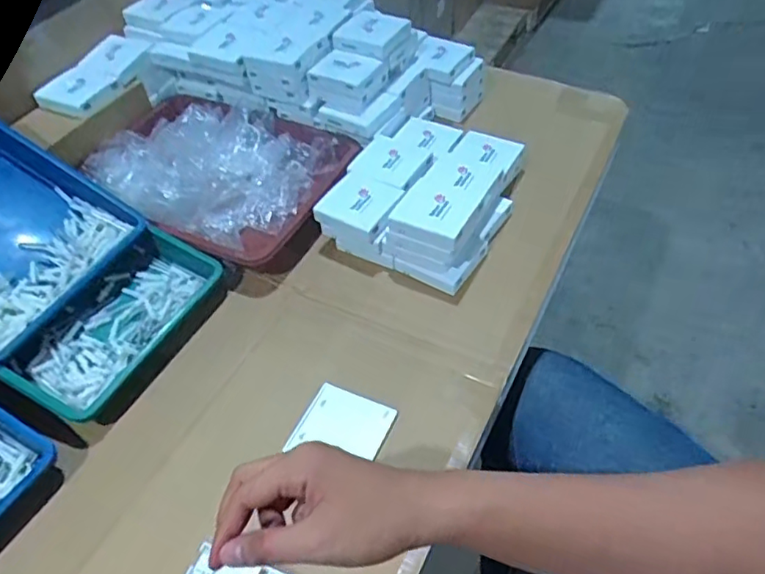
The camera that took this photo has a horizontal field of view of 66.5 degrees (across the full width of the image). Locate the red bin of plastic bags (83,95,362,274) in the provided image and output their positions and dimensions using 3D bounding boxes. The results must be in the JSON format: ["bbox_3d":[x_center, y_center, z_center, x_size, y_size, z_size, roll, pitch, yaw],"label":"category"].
[{"bbox_3d":[-0.229,-0.155,0.809,0.337,0.077,0.250,18,51,19],"label":"red bin of plastic bags"}]

